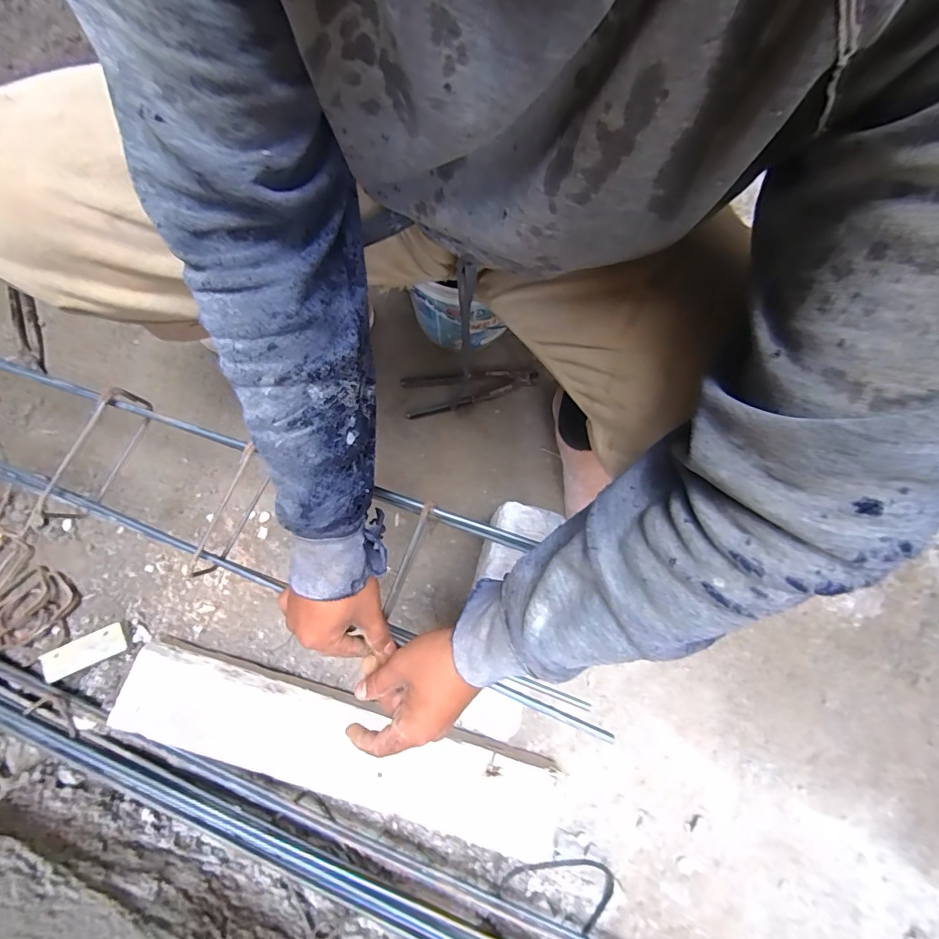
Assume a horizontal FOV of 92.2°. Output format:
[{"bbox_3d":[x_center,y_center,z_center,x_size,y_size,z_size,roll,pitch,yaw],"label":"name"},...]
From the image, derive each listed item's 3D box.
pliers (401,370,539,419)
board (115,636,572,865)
[{"bbox_3d":[0.002,-0.133,0.739,0.216,0.028,0.063,-9,79,-2],"label":"pliers"},{"bbox_3d":[-0.169,0.368,0.607,0.594,0.031,0.123,19,79,0],"label":"board"}]

